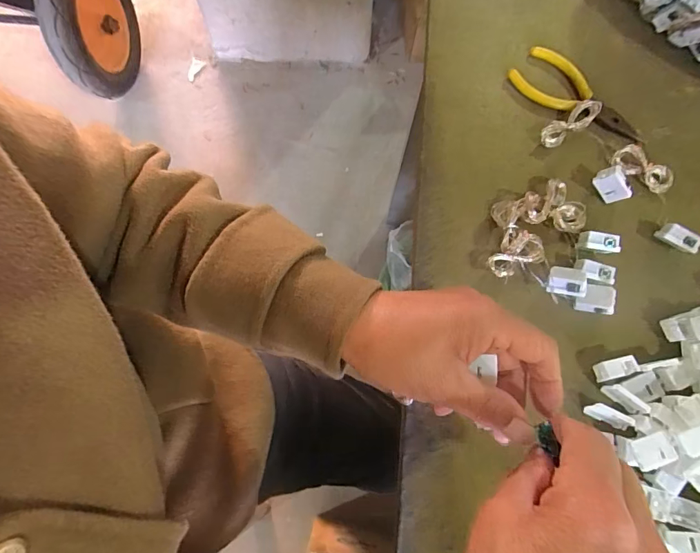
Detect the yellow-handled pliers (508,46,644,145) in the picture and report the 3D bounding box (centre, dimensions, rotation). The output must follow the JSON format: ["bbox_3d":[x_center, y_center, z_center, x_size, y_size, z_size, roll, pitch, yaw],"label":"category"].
[{"bbox_3d":[0.201,-0.156,0.363,0.122,0.012,0.044,39,78,10],"label":"yellow-handled pliers"}]

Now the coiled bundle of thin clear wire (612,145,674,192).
[{"bbox_3d":[0.245,-0.090,0.346,0.050,0.005,0.022,37,107,4],"label":"coiled bundle of thin clear wire"}]

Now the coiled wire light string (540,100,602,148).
[{"bbox_3d":[0.188,-0.130,0.354,0.054,0.015,0.019,-34,77,-9],"label":"coiled wire light string"}]

